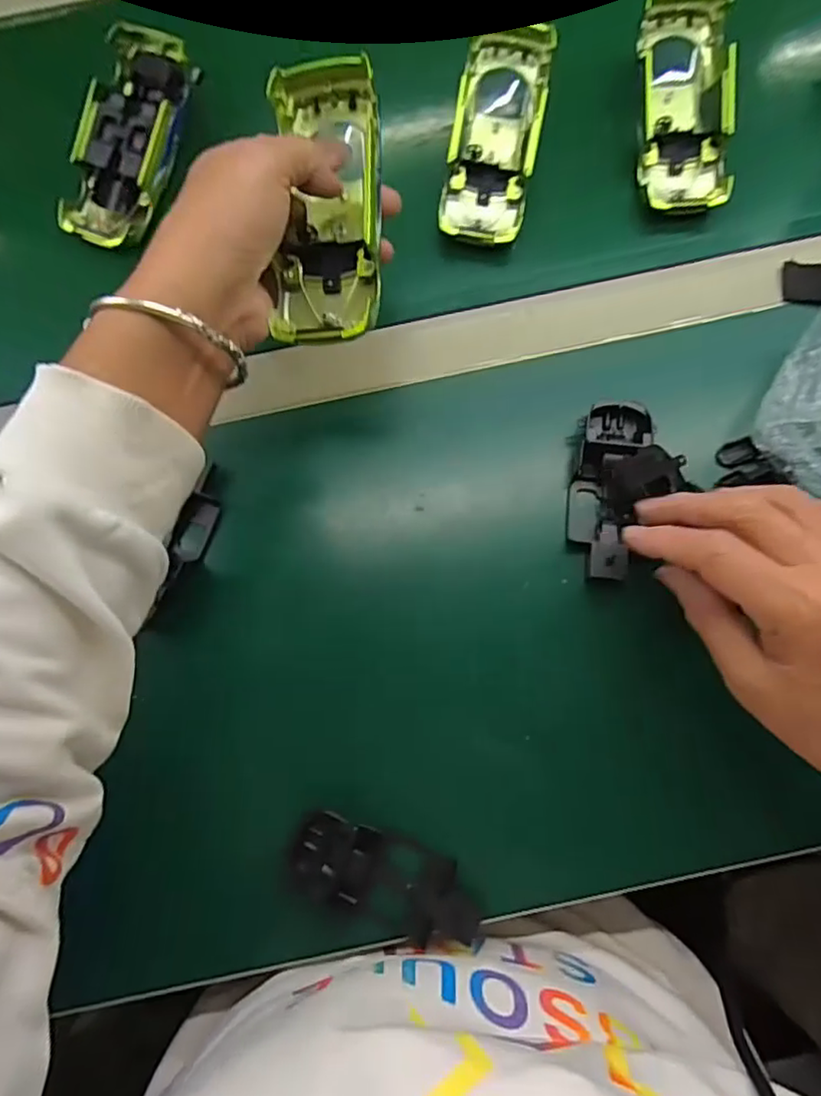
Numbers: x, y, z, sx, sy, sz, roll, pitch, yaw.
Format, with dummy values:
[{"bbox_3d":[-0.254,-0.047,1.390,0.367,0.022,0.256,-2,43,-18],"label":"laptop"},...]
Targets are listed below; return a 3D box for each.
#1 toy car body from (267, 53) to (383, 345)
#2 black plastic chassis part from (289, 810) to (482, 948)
[{"bbox_3d":[-0.041,-0.172,0.297,0.052,0.031,0.149,-1,86,1],"label":"toy car body"},{"bbox_3d":[-0.013,0.169,0.307,0.100,0.018,0.040,21,80,6],"label":"black plastic chassis part"}]

